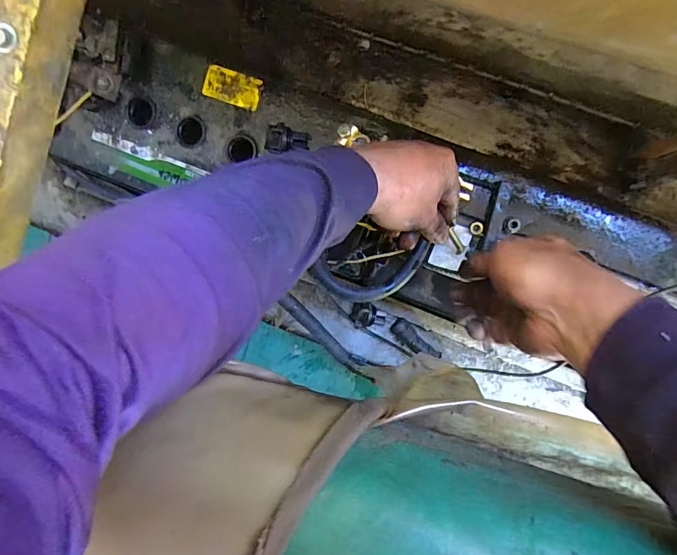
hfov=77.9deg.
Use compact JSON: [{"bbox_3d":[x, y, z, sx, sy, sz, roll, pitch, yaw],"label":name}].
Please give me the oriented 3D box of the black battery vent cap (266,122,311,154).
[{"bbox_3d":[-0.053,-0.141,0.432,0.043,0.031,0.028,7,97,4],"label":"black battery vent cap"}]

